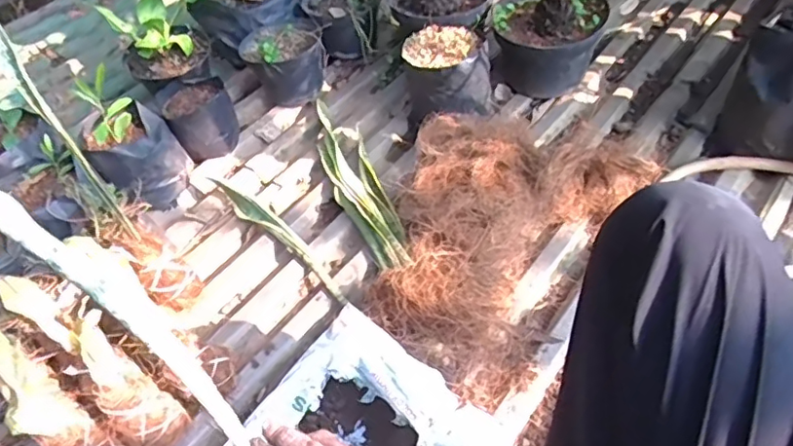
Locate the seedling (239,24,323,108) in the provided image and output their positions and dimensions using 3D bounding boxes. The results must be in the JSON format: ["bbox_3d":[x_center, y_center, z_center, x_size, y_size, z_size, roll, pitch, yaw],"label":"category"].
[{"bbox_3d":[-0.239,-0.344,1.224,0.159,0.143,0.173,-21,53,-14],"label":"seedling"}]

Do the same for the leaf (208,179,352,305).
[{"bbox_3d":[-0.202,0.013,0.983,0.368,0.021,0.042,36,60,27],"label":"leaf"}]

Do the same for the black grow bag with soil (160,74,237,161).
[{"bbox_3d":[-0.387,-0.207,1.140,0.125,0.109,0.127,-25,54,-17],"label":"black grow bag with soil"}]

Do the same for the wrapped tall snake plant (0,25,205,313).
[{"bbox_3d":[-0.450,-0.085,0.821,0.085,0.515,0.141,-35,33,-21],"label":"wrapped tall snake plant"}]

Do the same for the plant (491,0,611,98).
[{"bbox_3d":[0.298,-0.371,1.140,0.213,0.172,0.174,11,52,11],"label":"plant"}]

